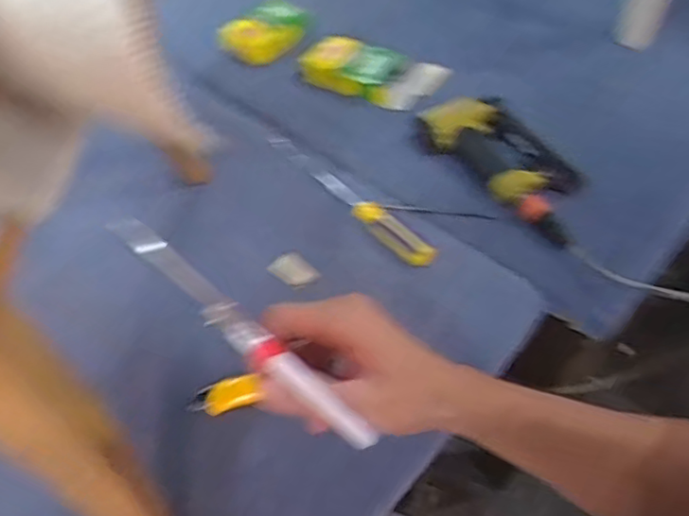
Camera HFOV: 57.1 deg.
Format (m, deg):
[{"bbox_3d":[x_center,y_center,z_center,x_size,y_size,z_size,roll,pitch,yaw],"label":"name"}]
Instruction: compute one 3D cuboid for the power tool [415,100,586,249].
[{"bbox_3d":[0.213,-0.123,0.795,0.125,0.052,0.247,-37,60,-21],"label":"power tool"}]

